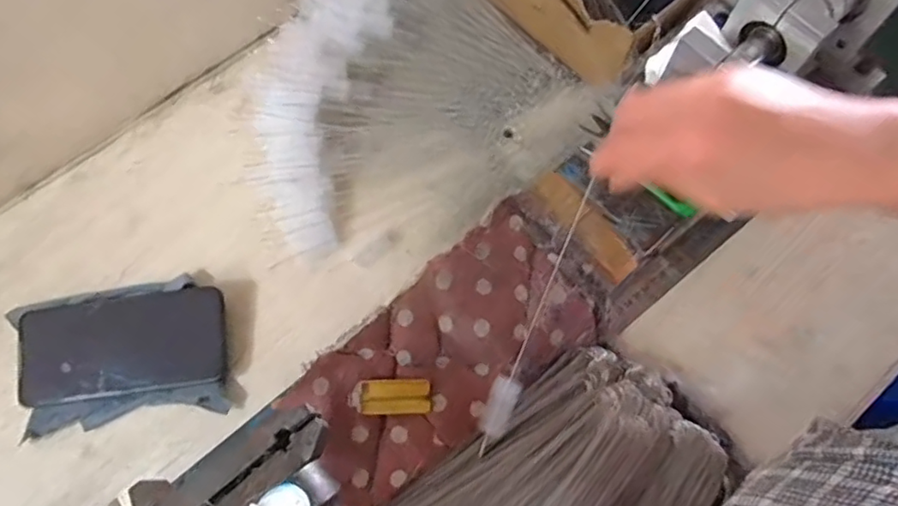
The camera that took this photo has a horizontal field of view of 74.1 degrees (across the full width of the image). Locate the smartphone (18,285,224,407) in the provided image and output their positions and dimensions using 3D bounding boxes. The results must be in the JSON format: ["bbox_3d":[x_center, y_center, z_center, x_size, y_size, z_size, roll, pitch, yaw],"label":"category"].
[{"bbox_3d":[-0.266,0.075,0.481,0.159,0.010,0.077,-7,82,-5],"label":"smartphone"}]

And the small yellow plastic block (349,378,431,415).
[{"bbox_3d":[-0.041,0.100,0.414,0.054,0.008,0.024,-1,69,1],"label":"small yellow plastic block"}]

